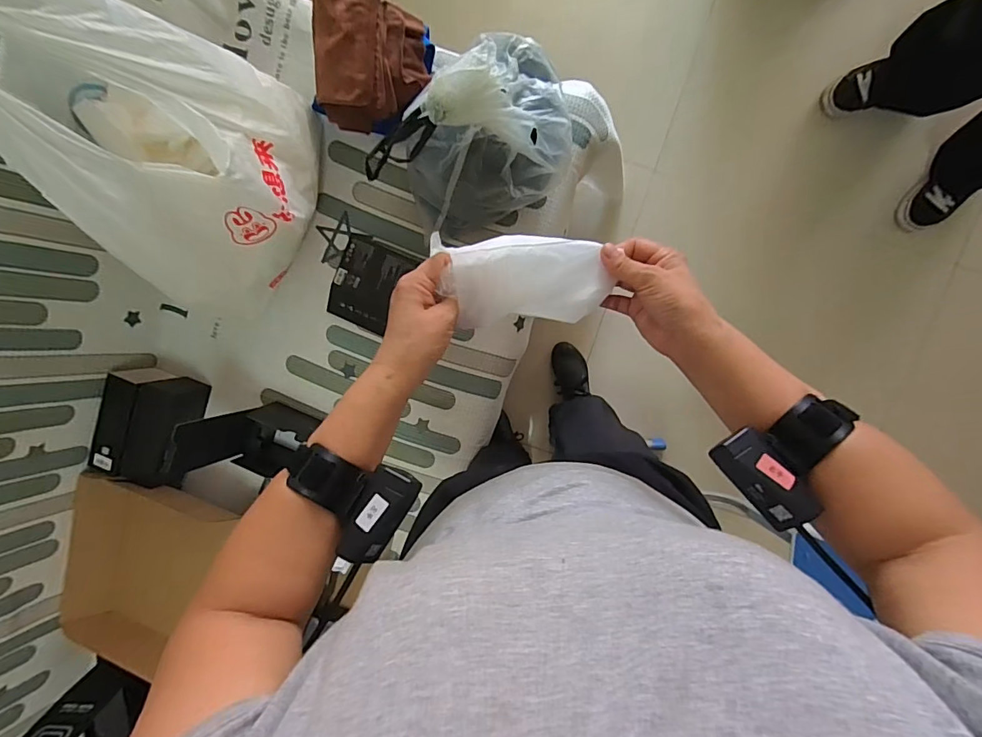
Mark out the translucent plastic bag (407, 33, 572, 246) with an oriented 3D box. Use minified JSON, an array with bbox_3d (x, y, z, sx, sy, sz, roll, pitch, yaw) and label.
[{"bbox_3d":[0.001,-0.331,0.693,0.191,0.224,0.300,43,97,-1],"label":"translucent plastic bag"}]

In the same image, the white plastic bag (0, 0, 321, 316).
[{"bbox_3d":[-0.446,-0.265,0.640,0.282,0.402,0.373,4,96,3],"label":"white plastic bag"}]

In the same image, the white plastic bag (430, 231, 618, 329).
[{"bbox_3d":[0.028,-0.074,0.394,0.150,0.022,0.073,-2,96,-17],"label":"white plastic bag"}]

